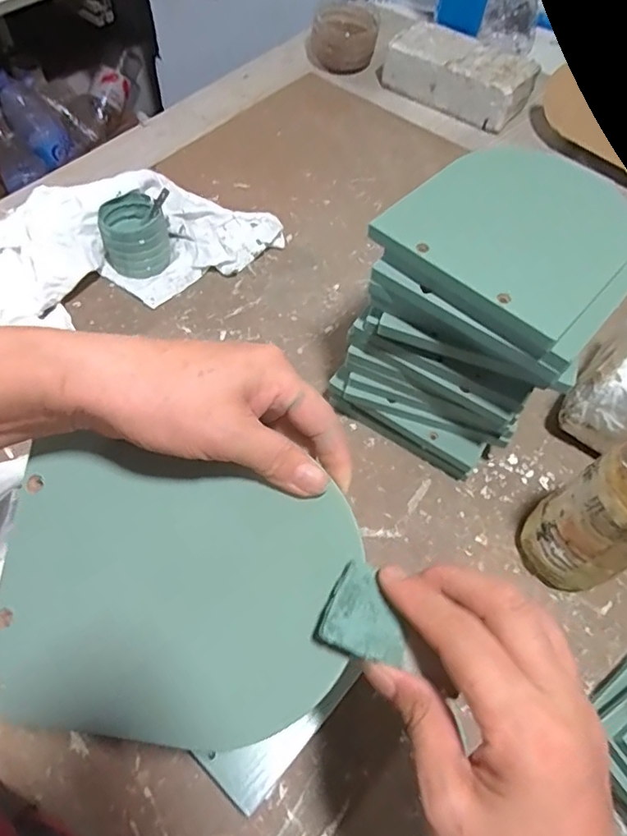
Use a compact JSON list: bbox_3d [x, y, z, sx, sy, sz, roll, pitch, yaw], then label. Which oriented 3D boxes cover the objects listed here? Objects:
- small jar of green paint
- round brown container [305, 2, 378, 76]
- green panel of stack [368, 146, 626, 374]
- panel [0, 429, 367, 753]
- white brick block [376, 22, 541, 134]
[{"bbox_3d":[-0.188,-0.199,0.582,0.069,0.071,0.064,2,58,-3],"label":"small jar of green paint"},{"bbox_3d":[0.043,-0.584,0.840,0.105,0.062,0.087,0,58,-4],"label":"round brown container"},{"bbox_3d":[0.151,-0.129,0.388,0.154,0.024,0.162,39,65,19],"label":"green panel of stack"},{"bbox_3d":[-0.068,0.082,0.254,0.163,0.005,0.125,7,80,8],"label":"panel"},{"bbox_3d":[0.210,-0.499,0.798,0.209,0.070,0.096,34,62,16],"label":"white brick block"}]

